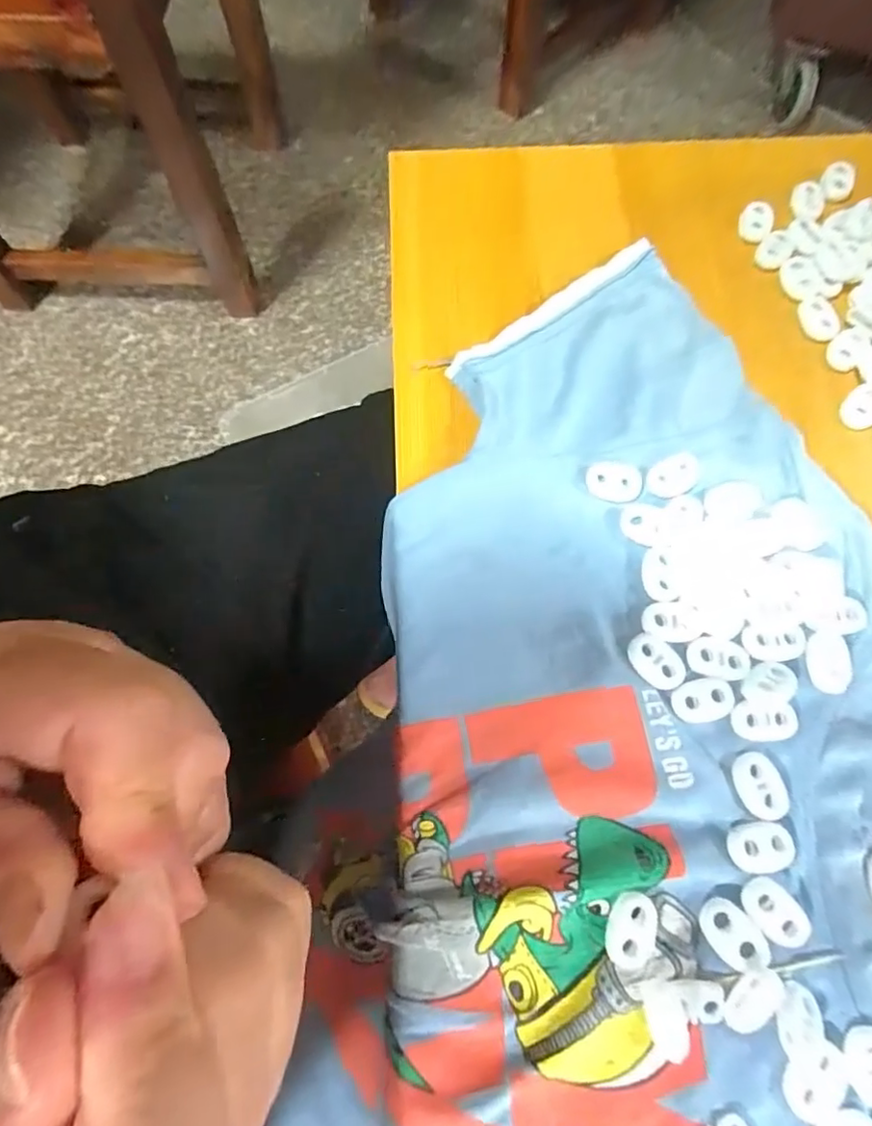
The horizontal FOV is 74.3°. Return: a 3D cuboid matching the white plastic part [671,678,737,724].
[{"bbox_3d":[0.098,0.050,0.210,0.023,0.004,0.015,-7,72,-2],"label":"white plastic part"}]

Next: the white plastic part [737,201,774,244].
[{"bbox_3d":[0.157,-0.168,0.282,0.015,0.004,0.024,25,74,8],"label":"white plastic part"}]

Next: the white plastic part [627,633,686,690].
[{"bbox_3d":[0.083,0.036,0.214,0.022,0.004,0.016,42,77,13],"label":"white plastic part"}]

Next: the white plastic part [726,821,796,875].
[{"bbox_3d":[0.110,0.096,0.195,0.023,0.005,0.015,-8,72,-2],"label":"white plastic part"}]

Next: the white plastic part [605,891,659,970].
[{"bbox_3d":[0.065,0.120,0.186,0.017,0.004,0.023,18,73,6],"label":"white plastic part"}]

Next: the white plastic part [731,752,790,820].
[{"bbox_3d":[0.114,0.078,0.202,0.016,0.004,0.022,-11,72,-3],"label":"white plastic part"}]

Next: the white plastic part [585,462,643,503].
[{"bbox_3d":[0.074,-0.034,0.238,0.023,0.004,0.016,2,72,1],"label":"white plastic part"}]

